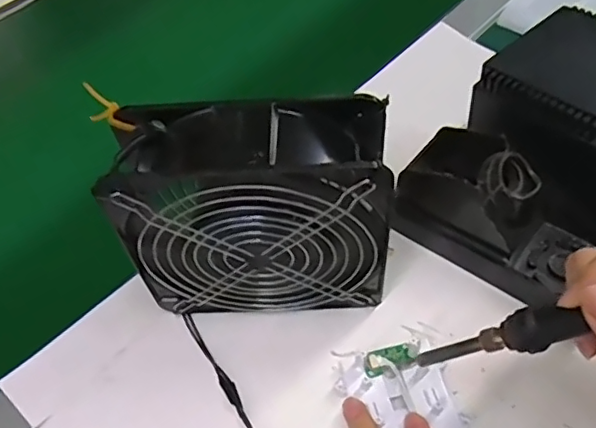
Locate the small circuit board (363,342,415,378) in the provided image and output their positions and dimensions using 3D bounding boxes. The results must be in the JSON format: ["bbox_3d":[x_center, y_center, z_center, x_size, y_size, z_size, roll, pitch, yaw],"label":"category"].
[{"bbox_3d":[0.056,0.090,0.357,0.031,0.004,0.015,-18,53,-7],"label":"small circuit board"}]

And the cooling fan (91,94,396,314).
[{"bbox_3d":[-0.024,0.006,0.349,0.147,0.151,0.062,-7,52,1],"label":"cooling fan"}]

